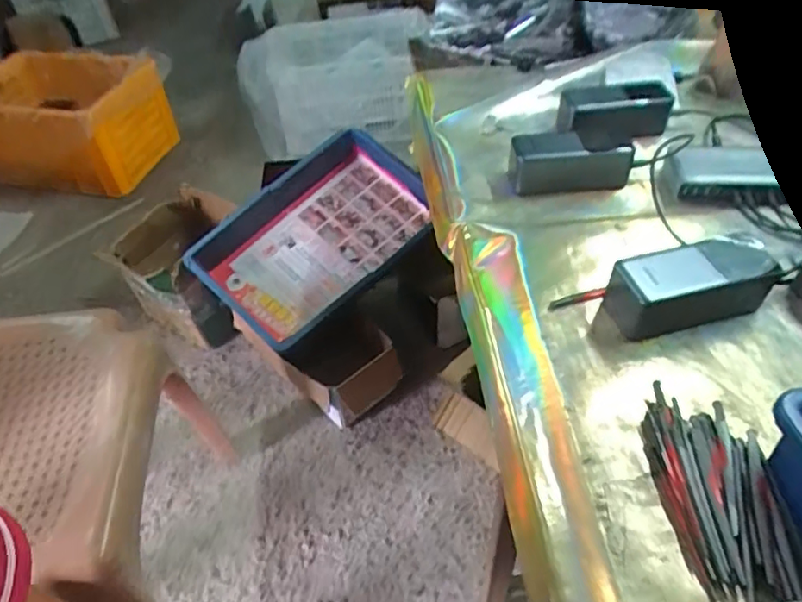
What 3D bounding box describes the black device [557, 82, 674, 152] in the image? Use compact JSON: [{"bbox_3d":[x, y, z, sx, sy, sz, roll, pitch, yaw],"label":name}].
[{"bbox_3d":[0.254,-0.221,0.677,0.126,0.051,0.042,-3,47,4],"label":"black device"}]

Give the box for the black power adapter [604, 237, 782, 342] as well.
[{"bbox_3d":[0.242,-0.013,0.482,0.125,0.055,0.049,-12,47,-5],"label":"black power adapter"}]

